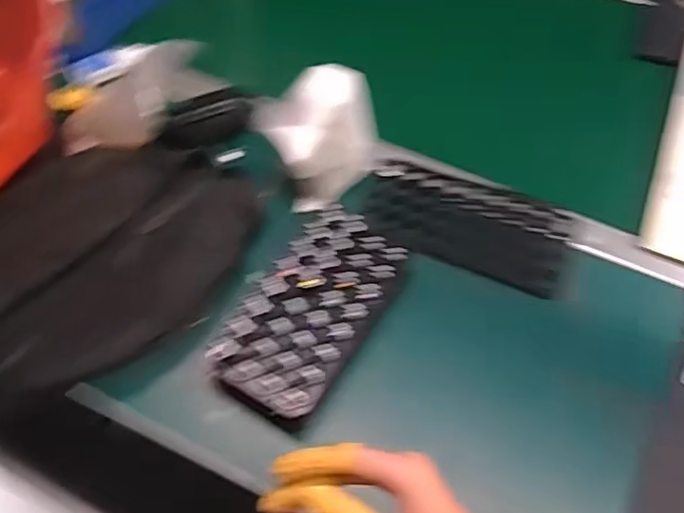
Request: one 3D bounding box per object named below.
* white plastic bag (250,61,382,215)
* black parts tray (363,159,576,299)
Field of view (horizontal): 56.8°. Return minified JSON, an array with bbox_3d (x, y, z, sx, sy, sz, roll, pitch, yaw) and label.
[{"bbox_3d":[-0.027,-0.116,0.637,0.079,0.119,0.110,30,62,19],"label":"white plastic bag"},{"bbox_3d":[0.125,-0.038,0.655,0.211,0.011,0.106,20,59,14],"label":"black parts tray"}]

